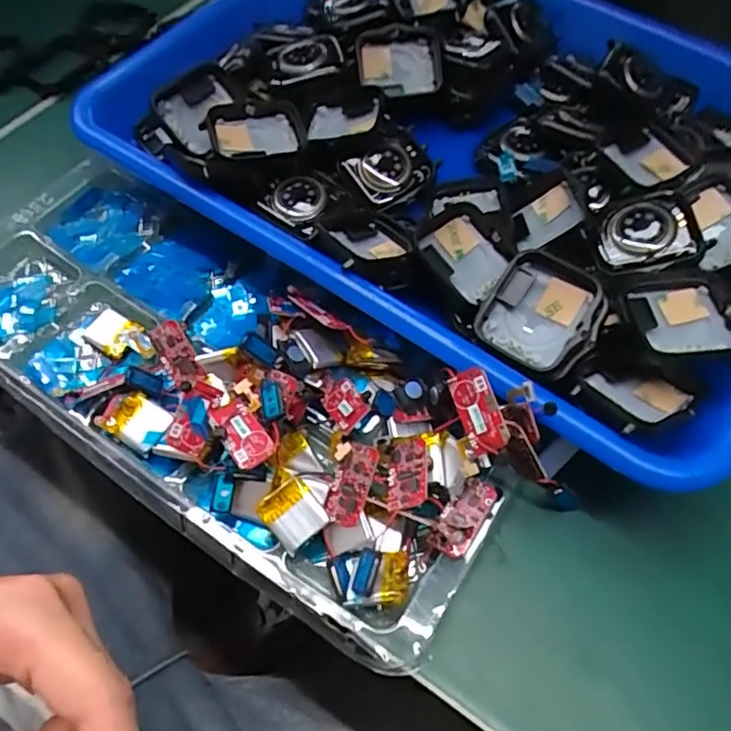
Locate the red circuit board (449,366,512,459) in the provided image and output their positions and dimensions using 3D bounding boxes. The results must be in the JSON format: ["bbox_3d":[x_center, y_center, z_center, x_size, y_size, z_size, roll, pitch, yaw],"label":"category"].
[{"bbox_3d":[0.038,0.016,0.195,0.014,0.004,0.028,-29,75,27],"label":"red circuit board"}]

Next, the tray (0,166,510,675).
[{"bbox_3d":[-0.069,-0.002,0.227,0.256,0.045,0.097,34,64,18],"label":"tray"}]

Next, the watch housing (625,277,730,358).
[{"bbox_3d":[0.116,-0.017,0.212,0.033,0.007,0.033,-4,59,-3],"label":"watch housing"}]

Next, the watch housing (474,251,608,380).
[{"bbox_3d":[0.065,-0.019,0.210,0.038,0.009,0.042,35,86,19],"label":"watch housing"}]

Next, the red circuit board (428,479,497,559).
[{"bbox_3d":[0.035,0.053,0.201,0.013,0.007,0.028,33,63,18],"label":"red circuit board"}]

